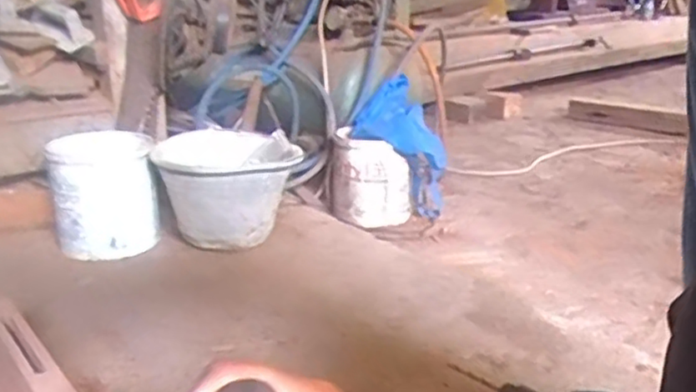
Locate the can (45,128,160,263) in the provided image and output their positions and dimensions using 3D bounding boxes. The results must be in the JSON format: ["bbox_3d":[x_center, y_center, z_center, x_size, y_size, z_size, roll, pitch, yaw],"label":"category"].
[{"bbox_3d":[-0.433,0.001,1.186,0.175,0.187,0.154,-6,19,-20],"label":"can"}]

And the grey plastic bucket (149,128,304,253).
[{"bbox_3d":[-0.218,-0.007,1.215,0.192,0.190,0.227,13,22,34],"label":"grey plastic bucket"}]

